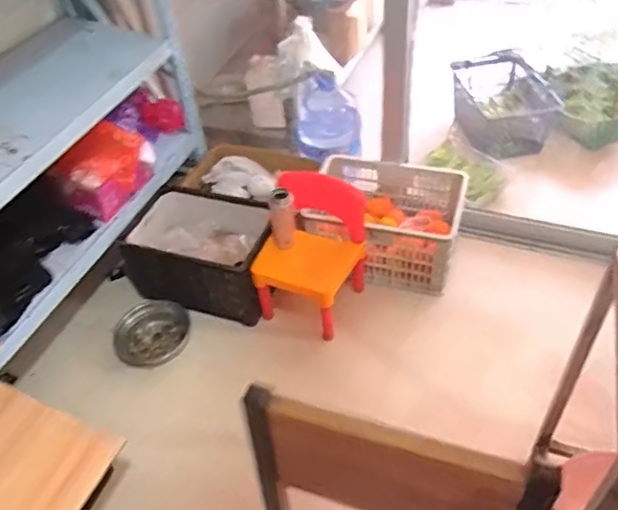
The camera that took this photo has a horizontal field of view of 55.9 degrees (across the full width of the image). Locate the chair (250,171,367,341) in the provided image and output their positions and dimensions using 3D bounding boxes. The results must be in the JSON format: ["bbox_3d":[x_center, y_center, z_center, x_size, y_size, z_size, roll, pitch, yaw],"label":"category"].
[{"bbox_3d":[0.018,0.001,1.694,0.263,0.365,0.292,11,48,17],"label":"chair"}]

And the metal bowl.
[{"bbox_3d":[-0.463,0.227,1.740,0.205,0.028,0.233,-3,45,3],"label":"metal bowl"}]

